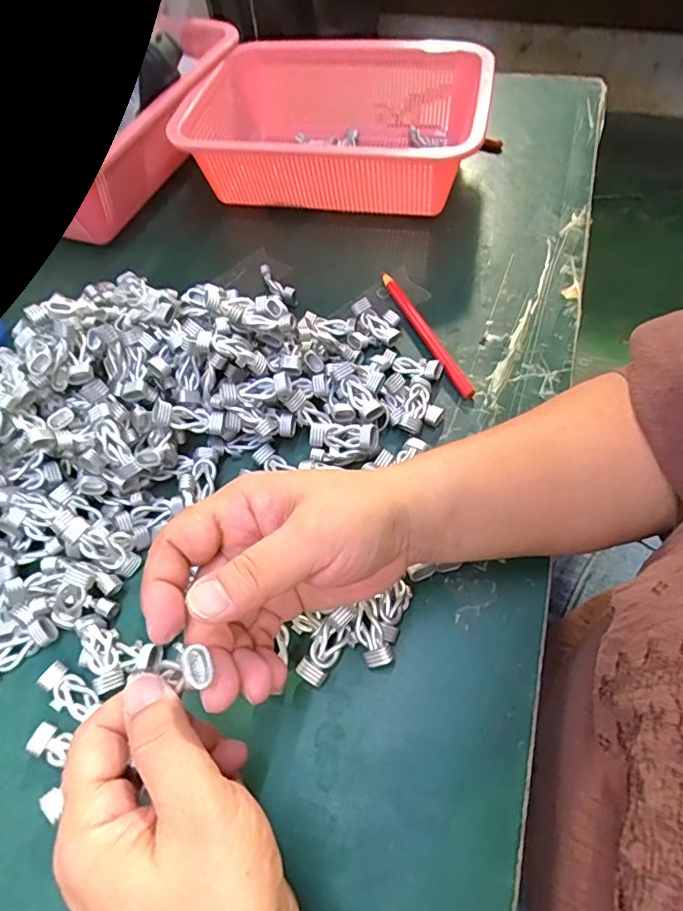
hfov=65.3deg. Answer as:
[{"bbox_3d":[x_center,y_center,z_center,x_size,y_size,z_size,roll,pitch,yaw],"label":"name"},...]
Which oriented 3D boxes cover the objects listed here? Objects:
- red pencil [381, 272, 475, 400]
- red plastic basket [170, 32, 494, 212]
[{"bbox_3d":[0.062,-0.094,0.404,0.011,0.011,0.142,-22,59,-10],"label":"red pencil"},{"bbox_3d":[0.004,-0.312,0.504,0.261,0.083,0.218,15,60,13],"label":"red plastic basket"}]

